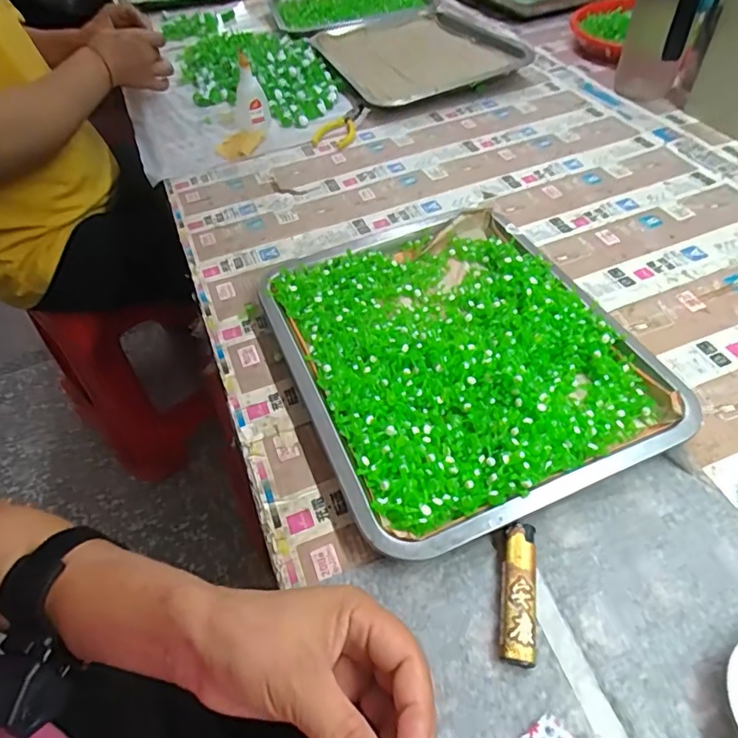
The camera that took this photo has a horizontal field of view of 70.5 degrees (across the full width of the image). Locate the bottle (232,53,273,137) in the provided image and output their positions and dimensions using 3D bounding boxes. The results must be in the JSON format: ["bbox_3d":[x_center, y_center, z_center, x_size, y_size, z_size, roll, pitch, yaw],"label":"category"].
[{"bbox_3d":[-0.186,-0.421,0.790,0.055,0.098,0.046,-12,49,-4],"label":"bottle"}]

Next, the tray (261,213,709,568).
[{"bbox_3d":[0.067,-0.021,0.444,0.258,0.031,0.315,-21,51,-11],"label":"tray"}]

